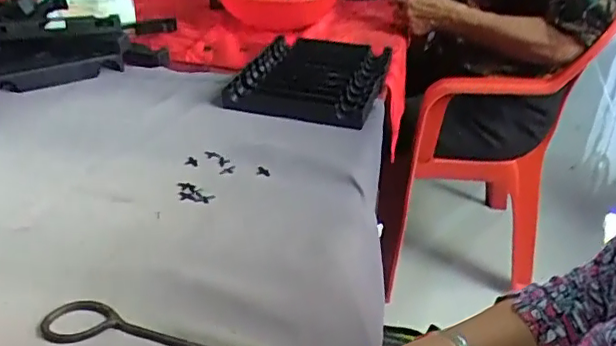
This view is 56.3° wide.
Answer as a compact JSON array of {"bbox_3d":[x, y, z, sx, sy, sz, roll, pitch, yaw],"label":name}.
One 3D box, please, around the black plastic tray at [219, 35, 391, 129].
[{"bbox_3d":[0.015,-0.153,0.855,0.193,0.037,0.270,12,34,13],"label":"black plastic tray"}]

